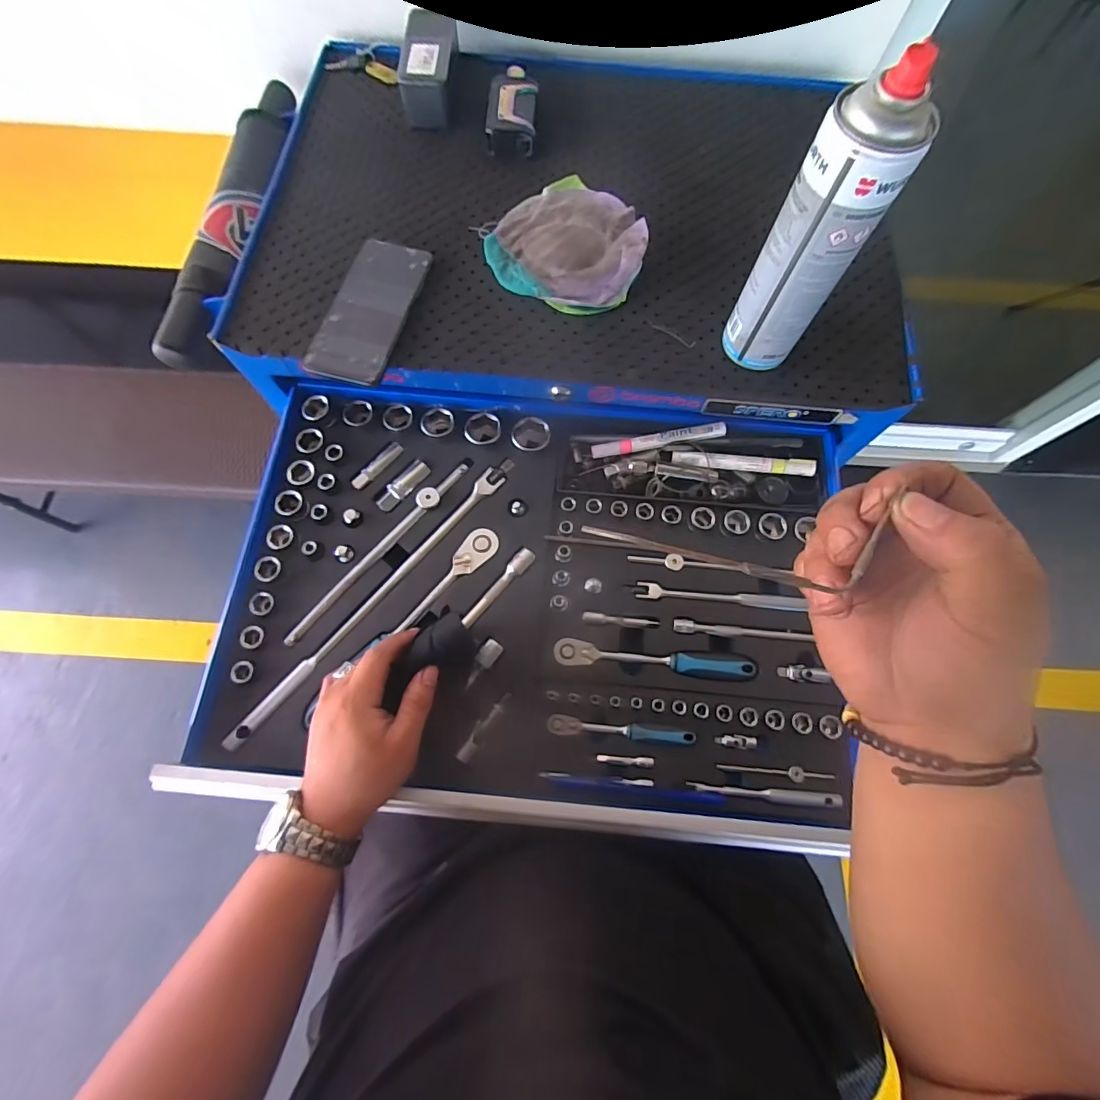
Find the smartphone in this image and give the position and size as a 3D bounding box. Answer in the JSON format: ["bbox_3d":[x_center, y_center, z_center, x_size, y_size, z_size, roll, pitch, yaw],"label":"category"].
[{"bbox_3d":[-0.172,-0.232,0.468,0.070,0.014,0.164,12,71,4],"label":"smartphone"}]

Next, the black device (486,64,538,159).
[{"bbox_3d":[-0.041,-0.496,0.547,0.053,0.027,0.114,3,70,1],"label":"black device"}]

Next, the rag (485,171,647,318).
[{"bbox_3d":[0.024,-0.318,0.495,0.152,0.027,0.155,26,72,8],"label":"rag"}]

